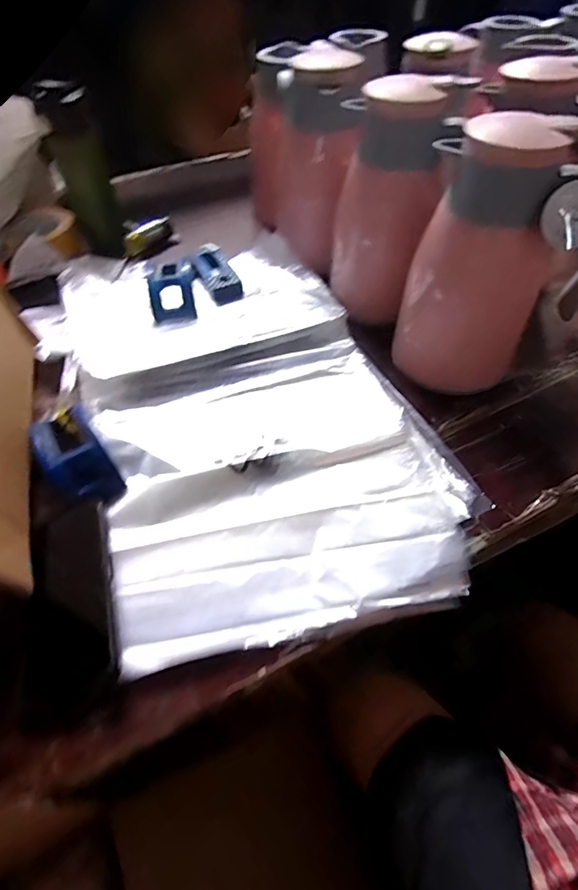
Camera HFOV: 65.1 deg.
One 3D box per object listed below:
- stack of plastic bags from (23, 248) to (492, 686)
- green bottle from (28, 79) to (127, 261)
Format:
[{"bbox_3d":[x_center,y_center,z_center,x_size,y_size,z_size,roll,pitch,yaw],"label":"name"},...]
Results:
[{"bbox_3d":[-0.063,-0.068,0.523,0.341,0.033,0.578,-19,54,-12],"label":"stack of plastic bags"},{"bbox_3d":[-0.308,-0.407,0.688,0.072,0.221,0.061,-17,54,-12],"label":"green bottle"}]

